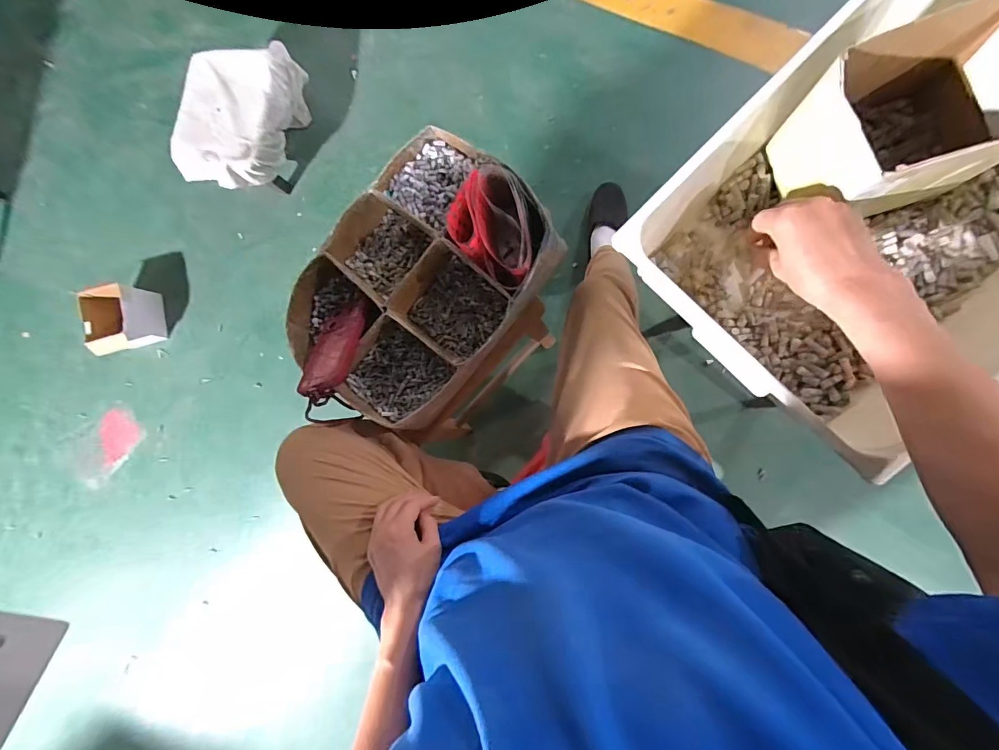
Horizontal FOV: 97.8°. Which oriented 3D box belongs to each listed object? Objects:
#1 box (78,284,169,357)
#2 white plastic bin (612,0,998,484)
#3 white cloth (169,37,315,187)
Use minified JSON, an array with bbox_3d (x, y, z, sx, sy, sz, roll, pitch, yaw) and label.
[{"bbox_3d":[-0.965,-0.140,1.131,0.139,0.130,0.160,-8,86,9],"label":"box"},{"bbox_3d":[0.325,-0.137,0.381,0.364,0.131,0.286,-44,82,5],"label":"white plastic bin"},{"bbox_3d":[-0.610,-0.597,1.062,0.234,0.201,0.320,11,89,9],"label":"white cloth"}]

